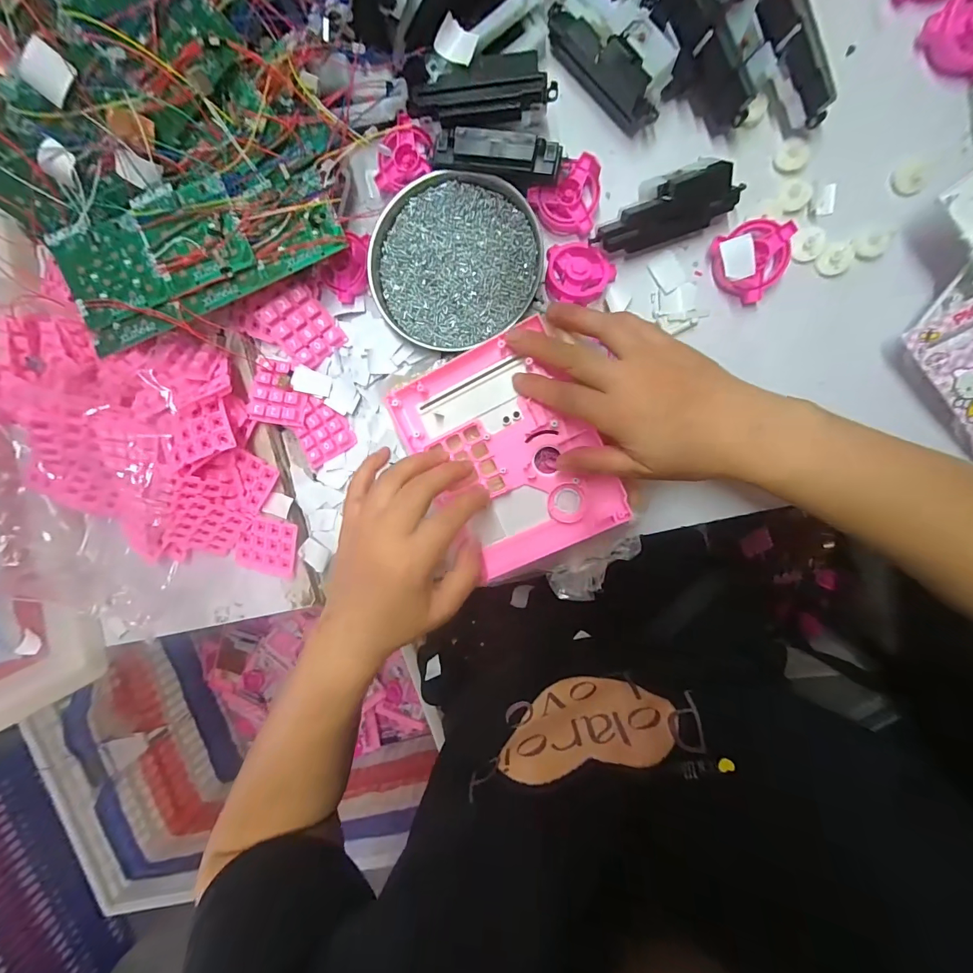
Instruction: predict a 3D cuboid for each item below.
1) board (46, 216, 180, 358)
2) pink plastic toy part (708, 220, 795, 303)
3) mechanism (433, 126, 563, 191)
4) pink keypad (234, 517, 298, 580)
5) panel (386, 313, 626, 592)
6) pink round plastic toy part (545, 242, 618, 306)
[{"bbox_3d":[-0.287,-0.158,0.318,0.071,0.010,0.090,-20,94,10],"label":"board"},{"bbox_3d":[0.196,-0.173,0.309,0.053,0.019,0.054,1,97,8],"label":"pink plastic toy part"},{"bbox_3d":[0.009,-0.249,0.311,0.094,0.023,0.028,14,99,6],"label":"mechanism"},{"bbox_3d":[-0.203,0.056,0.377,0.058,0.004,0.052,13,100,8],"label":"pink keypad"},{"bbox_3d":[0.016,-0.022,0.312,0.126,0.020,0.165,-26,94,9],"label":"panel"},{"bbox_3d":[0.075,-0.167,0.322,0.053,0.019,0.047,3,98,7],"label":"pink round plastic toy part"}]

